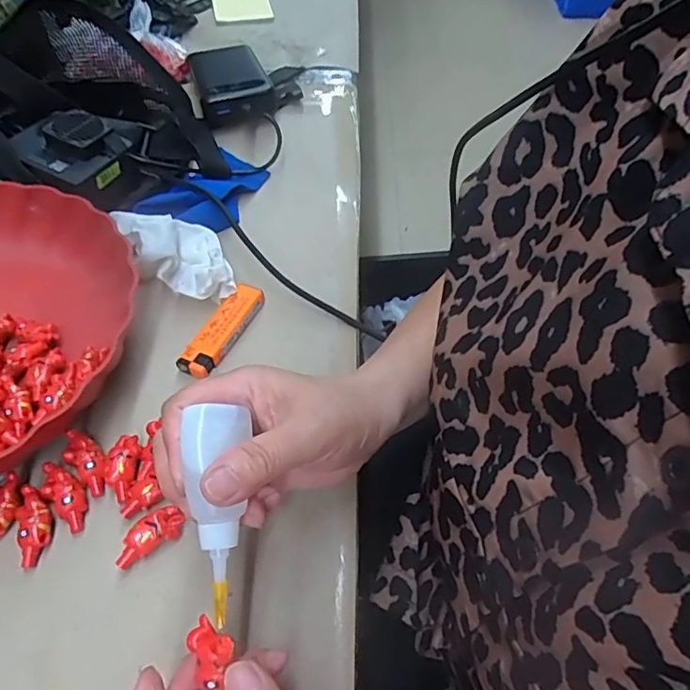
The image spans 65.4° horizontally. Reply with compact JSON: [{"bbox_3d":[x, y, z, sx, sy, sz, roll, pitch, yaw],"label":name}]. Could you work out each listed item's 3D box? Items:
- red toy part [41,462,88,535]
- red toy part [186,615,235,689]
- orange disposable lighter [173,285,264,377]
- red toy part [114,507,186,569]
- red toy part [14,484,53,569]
[{"bbox_3d":[-0.159,0.085,0.306,0.018,0.008,0.043,-31,74,-24],"label":"red toy part"},{"bbox_3d":[-0.054,0.130,0.223,0.017,0.008,0.031,-20,57,-18],"label":"red toy part"},{"bbox_3d":[-0.086,-0.011,0.381,0.022,0.014,0.079,23,55,13],"label":"orange disposable lighter"},{"bbox_3d":[-0.108,0.105,0.294,0.038,0.014,0.017,-35,61,-22],"label":"red toy part"},{"bbox_3d":[-0.172,0.099,0.297,0.019,0.009,0.043,-11,67,-12],"label":"red toy part"}]

